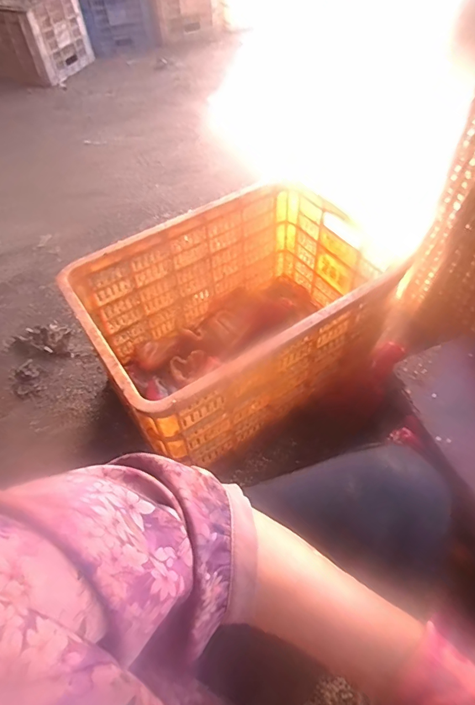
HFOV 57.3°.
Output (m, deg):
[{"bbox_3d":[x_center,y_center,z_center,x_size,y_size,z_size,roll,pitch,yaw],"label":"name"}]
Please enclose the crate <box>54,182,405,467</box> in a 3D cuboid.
[{"bbox_3d":[-0.002,-0.058,0.840,0.509,0.276,0.349,-29,56,-17],"label":"crate"}]

